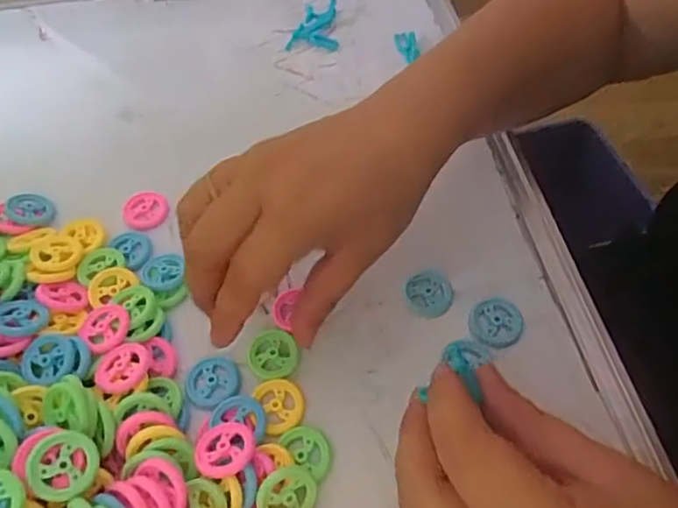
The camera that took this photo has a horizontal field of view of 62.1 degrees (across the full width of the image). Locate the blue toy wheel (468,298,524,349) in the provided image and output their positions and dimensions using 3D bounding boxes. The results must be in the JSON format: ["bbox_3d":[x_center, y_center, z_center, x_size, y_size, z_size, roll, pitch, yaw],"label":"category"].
[{"bbox_3d":[0.091,0.040,0.326,0.029,0.005,0.029,-2,56,3],"label":"blue toy wheel"}]

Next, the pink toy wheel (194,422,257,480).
[{"bbox_3d":[-0.056,0.096,0.278,0.028,0.005,0.029,-6,41,-1],"label":"pink toy wheel"}]

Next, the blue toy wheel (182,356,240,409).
[{"bbox_3d":[-0.071,0.071,0.314,0.030,0.004,0.030,-2,56,3],"label":"blue toy wheel"}]

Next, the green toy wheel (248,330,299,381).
[{"bbox_3d":[-0.038,0.056,0.319,0.028,0.004,0.029,-2,56,3],"label":"green toy wheel"}]

